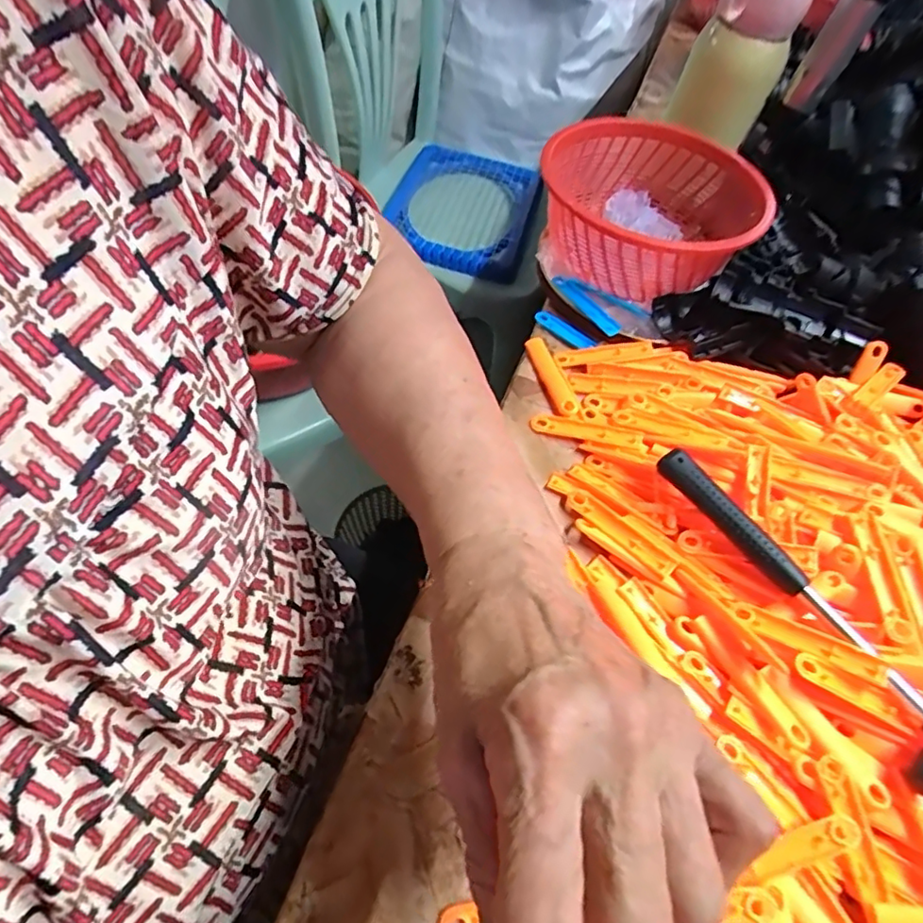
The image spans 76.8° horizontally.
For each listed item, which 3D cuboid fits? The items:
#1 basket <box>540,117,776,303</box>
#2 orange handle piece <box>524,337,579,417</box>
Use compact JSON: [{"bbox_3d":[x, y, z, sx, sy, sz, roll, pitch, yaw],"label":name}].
[{"bbox_3d":[0.159,-0.214,0.493,0.205,0.072,0.178,-34,67,-28],"label":"basket"},{"bbox_3d":[0.068,-0.064,0.435,0.016,0.008,0.075,-9,55,-19],"label":"orange handle piece"}]

